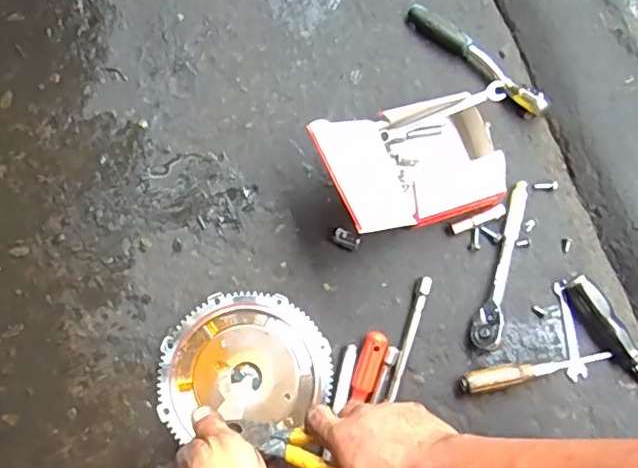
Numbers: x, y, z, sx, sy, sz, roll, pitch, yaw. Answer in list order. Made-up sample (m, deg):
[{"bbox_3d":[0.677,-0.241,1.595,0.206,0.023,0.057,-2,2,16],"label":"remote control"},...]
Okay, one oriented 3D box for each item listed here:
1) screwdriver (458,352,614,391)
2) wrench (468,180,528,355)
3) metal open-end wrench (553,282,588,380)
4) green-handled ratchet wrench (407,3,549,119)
[{"bbox_3d":[0.241,0.149,0.642,0.169,0.023,0.021,-11,79,-3],"label":"screwdriver"},{"bbox_3d":[0.212,0.035,0.662,0.029,0.027,0.196,19,79,2],"label":"wrench"},{"bbox_3d":[0.286,0.109,0.659,0.022,0.008,0.110,-5,79,-2],"label":"metal open-end wrench"},{"bbox_3d":[0.191,-0.213,0.705,0.199,0.026,0.028,43,81,7],"label":"green-handled ratchet wrench"}]

